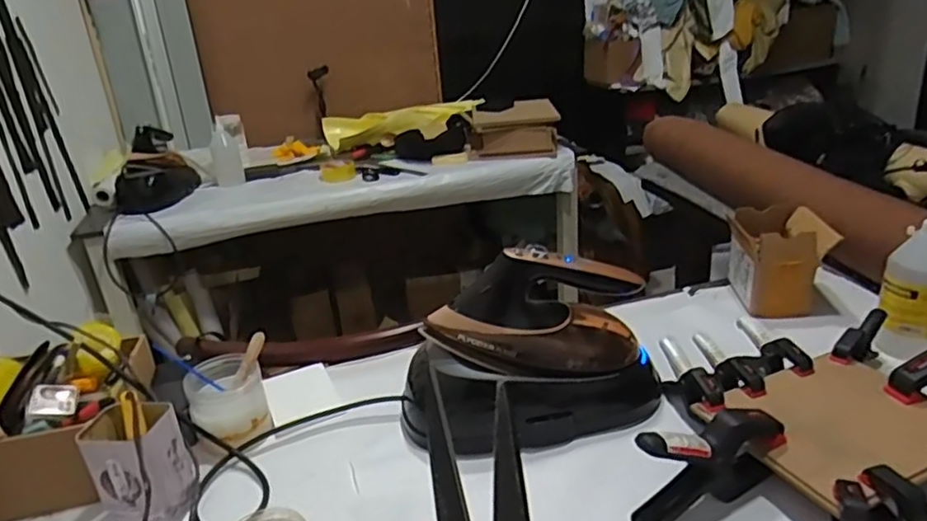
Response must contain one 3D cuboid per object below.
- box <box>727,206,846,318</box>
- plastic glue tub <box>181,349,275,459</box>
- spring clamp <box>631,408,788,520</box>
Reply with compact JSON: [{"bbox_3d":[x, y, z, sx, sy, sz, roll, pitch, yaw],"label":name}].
[{"bbox_3d":[0.471,-0.005,0.946,0.123,0.127,0.153,1,25,14],"label":"box"},{"bbox_3d":[-0.278,0.166,0.738,0.082,0.081,0.089,-5,24,2],"label":"plastic glue tub"},{"bbox_3d":[0.232,0.190,0.584,0.154,0.100,0.032,-14,26,-18],"label":"spring clamp"}]

